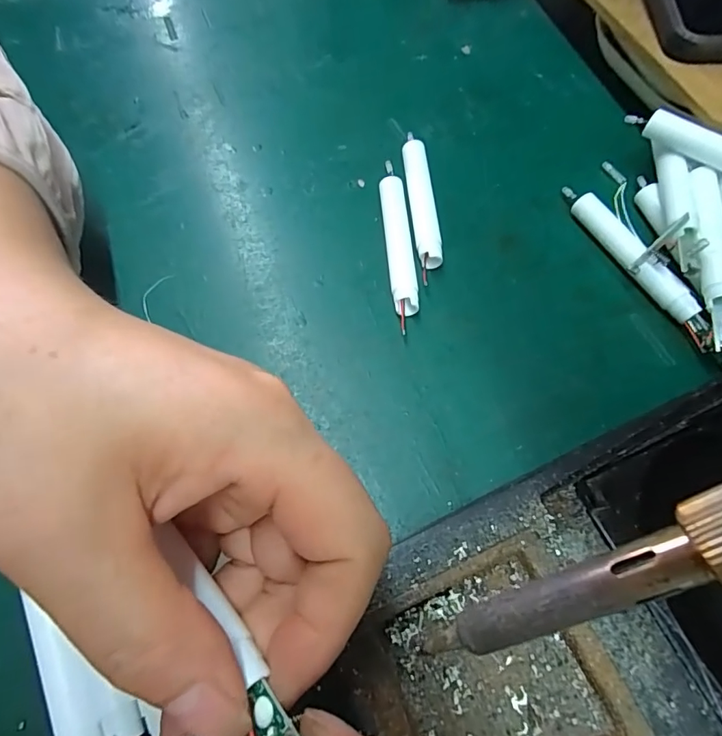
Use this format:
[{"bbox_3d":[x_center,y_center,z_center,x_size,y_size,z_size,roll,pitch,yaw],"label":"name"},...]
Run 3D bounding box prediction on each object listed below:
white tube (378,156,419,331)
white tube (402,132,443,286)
[{"bbox_3d":[0.019,-0.065,0.237,0.013,0.011,0.093,-4,64,-1],"label":"white tube"},{"bbox_3d":[0.033,-0.086,0.246,0.014,0.012,0.087,-4,64,-1],"label":"white tube"}]

